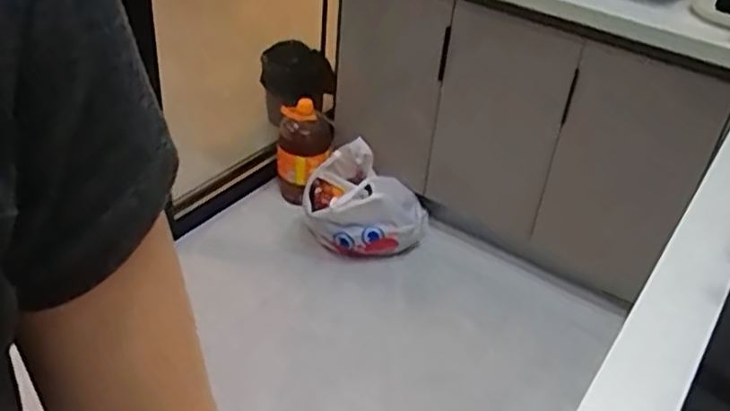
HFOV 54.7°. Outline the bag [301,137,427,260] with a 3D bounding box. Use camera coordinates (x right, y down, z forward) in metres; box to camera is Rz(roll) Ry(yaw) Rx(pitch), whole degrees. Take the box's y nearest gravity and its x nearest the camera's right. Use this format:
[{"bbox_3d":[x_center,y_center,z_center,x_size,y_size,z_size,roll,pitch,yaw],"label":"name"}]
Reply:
[{"bbox_3d":[-0.009,0.007,1.950,0.303,0.291,0.232,19,39,18],"label":"bag"}]

